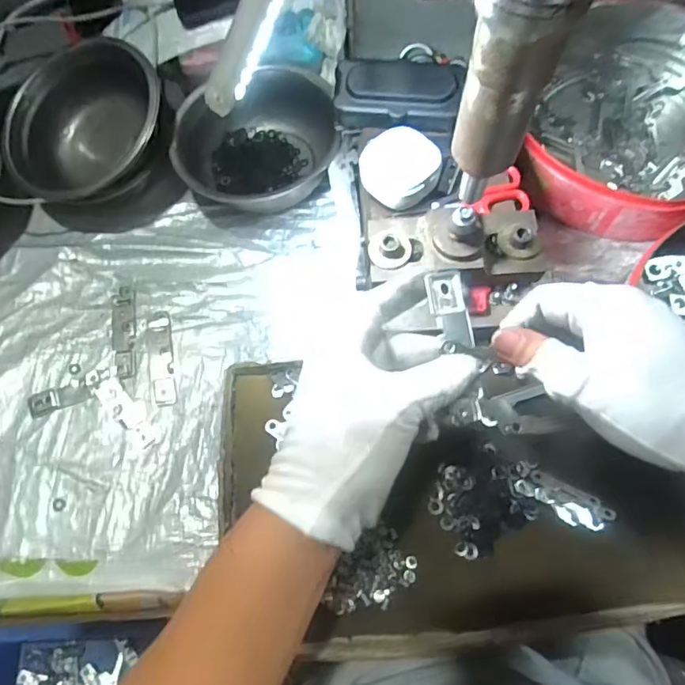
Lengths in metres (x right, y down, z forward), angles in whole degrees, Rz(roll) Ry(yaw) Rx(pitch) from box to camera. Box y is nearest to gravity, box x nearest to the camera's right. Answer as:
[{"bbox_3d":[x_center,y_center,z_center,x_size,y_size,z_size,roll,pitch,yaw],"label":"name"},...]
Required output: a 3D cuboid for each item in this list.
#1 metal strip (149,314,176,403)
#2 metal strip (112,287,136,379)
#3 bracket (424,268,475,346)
[{"bbox_3d":[-0.164,0.014,0.480,0.021,0.008,0.088,-10,69,-2],"label":"metal strip"},{"bbox_3d":[-0.201,-0.011,0.485,0.021,0.004,0.089,-9,69,-2],"label":"metal strip"},{"bbox_3d":[0.062,-0.019,0.303,0.021,0.004,0.047,-10,71,-1],"label":"bracket"}]

